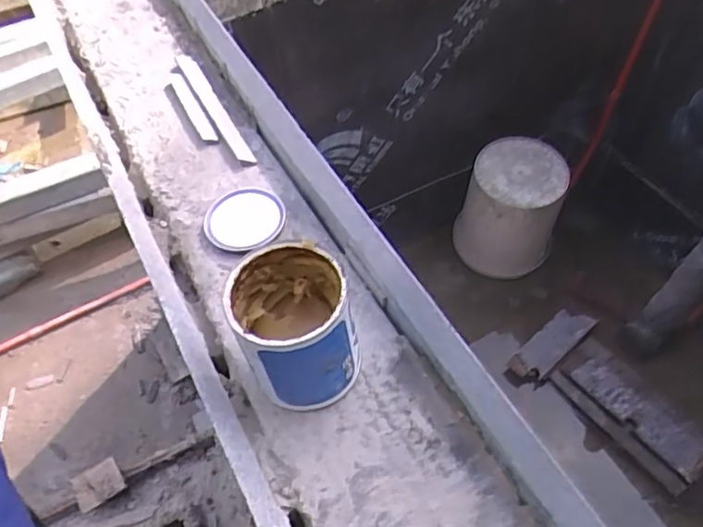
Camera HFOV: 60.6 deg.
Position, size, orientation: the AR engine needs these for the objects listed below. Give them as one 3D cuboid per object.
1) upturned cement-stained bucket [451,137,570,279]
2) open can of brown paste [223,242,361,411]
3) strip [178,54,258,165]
[{"bbox_3d":[0.503,-0.169,1.921,0.294,0.331,0.315,-2,54,2],"label":"upturned cement-stained bucket"},{"bbox_3d":[-0.048,0.059,0.527,0.092,0.117,0.102,-21,55,-11],"label":"open can of brown paste"},{"bbox_3d":[-0.187,-0.213,0.813,0.022,0.013,0.250,-25,56,-15],"label":"strip"}]

